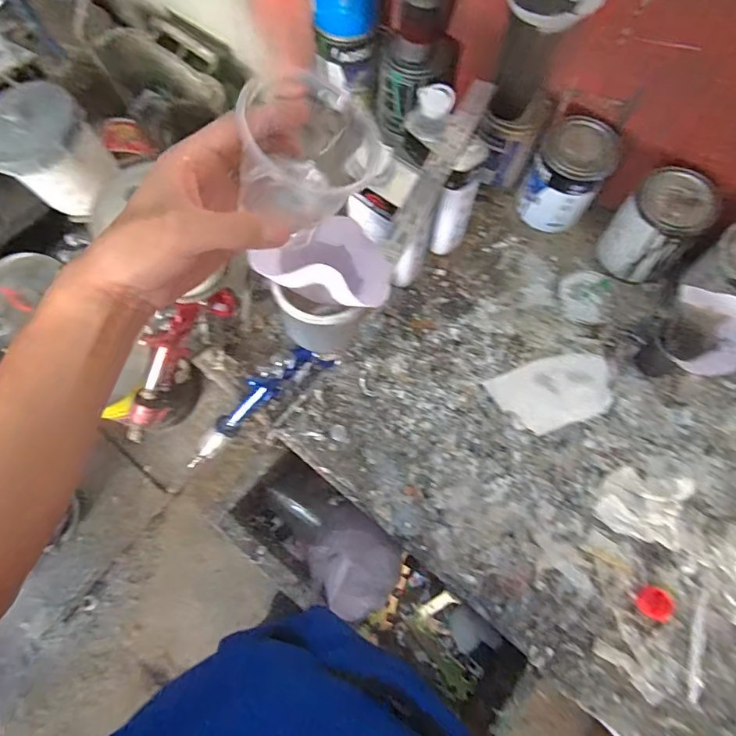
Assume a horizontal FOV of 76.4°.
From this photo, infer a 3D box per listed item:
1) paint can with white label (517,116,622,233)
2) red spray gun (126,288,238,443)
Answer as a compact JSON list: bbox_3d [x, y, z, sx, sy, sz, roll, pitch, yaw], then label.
[{"bbox_3d":[0.299,-0.289,0.713,0.108,0.126,0.102,42,76,12],"label":"paint can with white label"},{"bbox_3d":[-0.272,0.010,0.640,0.036,0.103,0.270,43,117,12],"label":"red spray gun"}]

